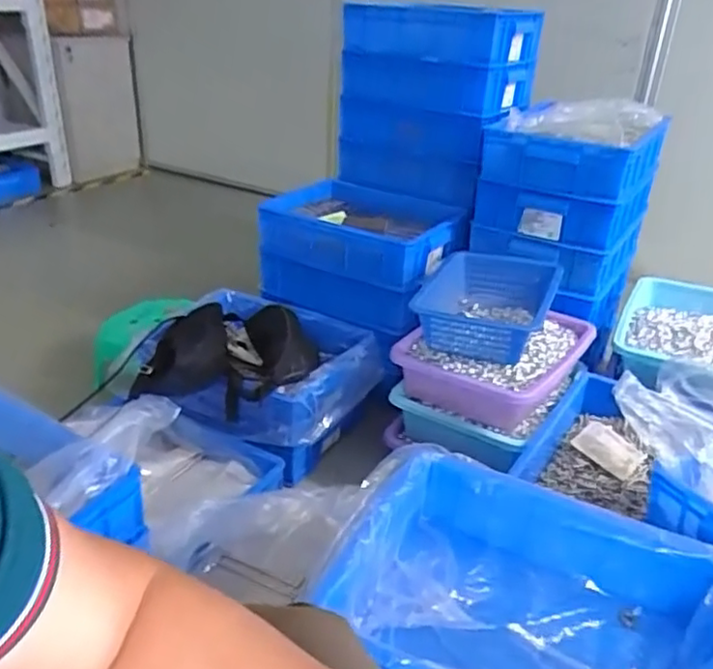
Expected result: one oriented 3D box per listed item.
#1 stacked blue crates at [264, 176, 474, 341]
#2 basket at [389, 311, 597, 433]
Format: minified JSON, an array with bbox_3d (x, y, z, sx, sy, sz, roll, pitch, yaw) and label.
[{"bbox_3d":[-0.019,-0.195,1.544,0.527,0.219,0.282,23,34,32],"label":"stacked blue crates"},{"bbox_3d":[0.275,0.046,1.266,0.284,0.121,0.328,24,35,34],"label":"basket"}]

